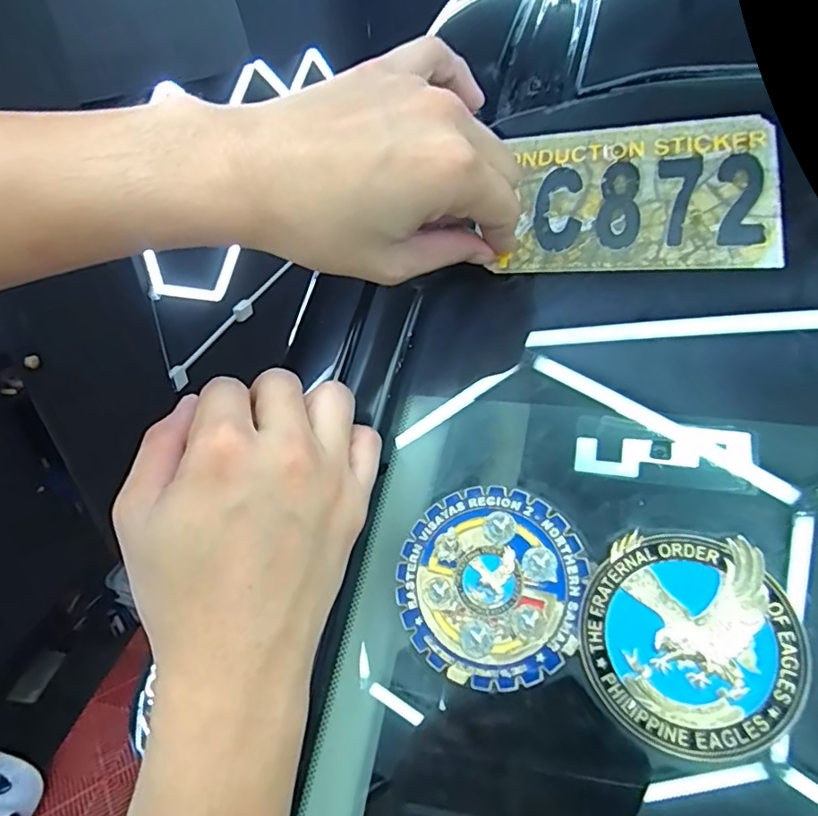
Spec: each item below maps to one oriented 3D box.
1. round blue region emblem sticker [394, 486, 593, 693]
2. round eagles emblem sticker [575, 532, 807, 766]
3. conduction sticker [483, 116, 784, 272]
[{"bbox_3d":[0.031,0.068,0.219,0.071,0.004,0.072,-6,69,15],"label":"round blue region emblem sticker"},{"bbox_3d":[0.096,0.080,0.195,0.067,0.004,0.069,-6,69,15],"label":"round eagles emblem sticker"},{"bbox_3d":[0.107,-0.100,0.266,0.116,0.004,0.081,4,70,18],"label":"conduction sticker"}]

